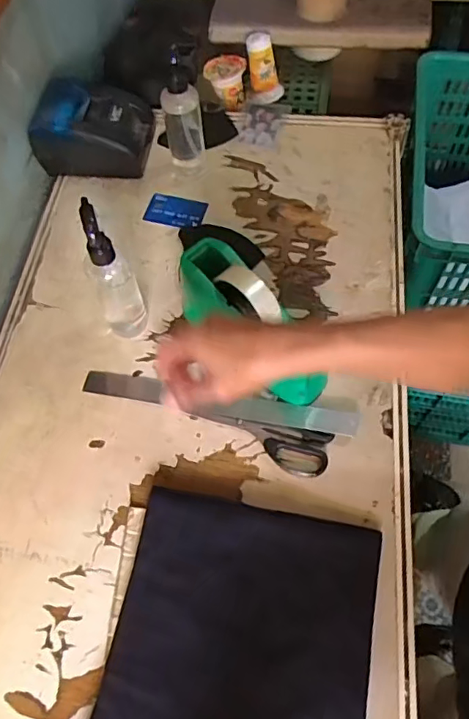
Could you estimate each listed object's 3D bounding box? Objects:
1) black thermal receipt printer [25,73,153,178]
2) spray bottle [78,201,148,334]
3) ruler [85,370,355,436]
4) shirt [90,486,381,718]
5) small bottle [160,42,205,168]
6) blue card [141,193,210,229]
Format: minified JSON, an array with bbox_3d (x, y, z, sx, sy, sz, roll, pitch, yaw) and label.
[{"bbox_3d":[-0.209,-0.335,0.779,0.166,0.093,0.110,-3,62,2],"label":"black thermal receipt printer"},{"bbox_3d":[-0.141,-0.094,0.599,0.042,0.192,0.055,-21,63,-8],"label":"spray bottle"},{"bbox_3d":[-0.022,0.047,0.614,0.317,0.008,0.030,8,68,12],"label":"ruler"},{"bbox_3d":[-0.002,0.289,0.476,0.231,0.015,0.311,9,63,8],"label":"shirt"},{"bbox_3d":[-0.069,-0.329,0.719,0.052,0.170,0.043,-13,62,-3],"label":"small bottle"},{"bbox_3d":[-0.083,-0.211,0.759,0.083,0.005,0.054,18,63,11],"label":"blue card"}]

